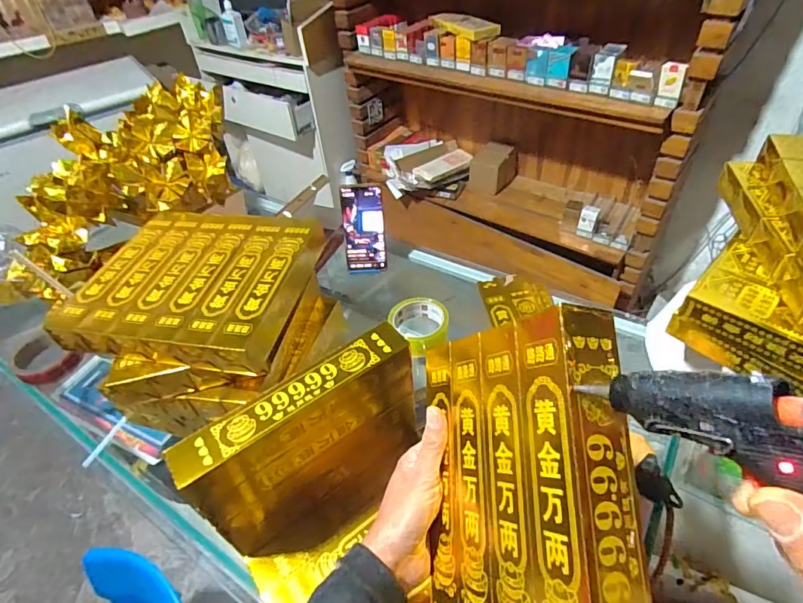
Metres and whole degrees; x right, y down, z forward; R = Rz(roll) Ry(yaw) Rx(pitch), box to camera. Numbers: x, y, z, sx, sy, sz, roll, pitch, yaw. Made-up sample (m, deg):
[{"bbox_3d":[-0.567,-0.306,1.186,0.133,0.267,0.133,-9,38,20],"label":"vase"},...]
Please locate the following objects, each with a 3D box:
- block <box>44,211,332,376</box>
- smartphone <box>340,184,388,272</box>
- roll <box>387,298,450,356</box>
[{"bbox_3d":[-0.244,-0.027,0.588,0.274,0.063,0.245,5,46,12],"label":"block"},{"bbox_3d":[-0.067,-0.131,0.835,0.072,0.159,0.017,-4,21,3],"label":"smartphone"},{"bbox_3d":[0.028,0.041,0.734,0.093,0.053,0.086,-3,44,3],"label":"roll"}]

